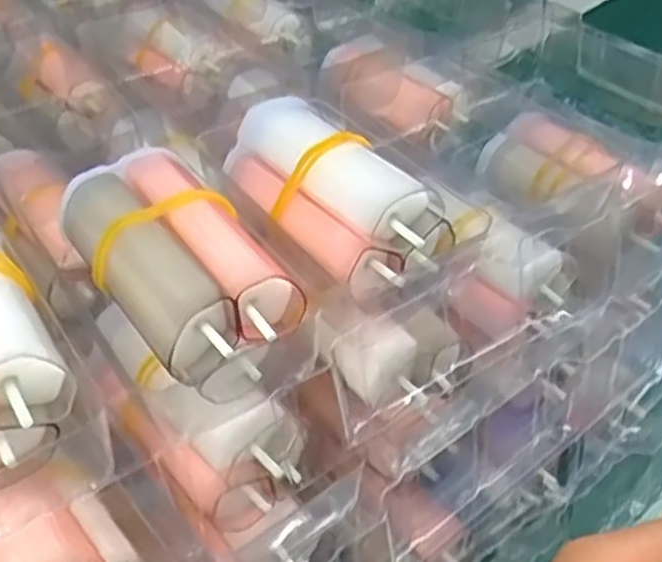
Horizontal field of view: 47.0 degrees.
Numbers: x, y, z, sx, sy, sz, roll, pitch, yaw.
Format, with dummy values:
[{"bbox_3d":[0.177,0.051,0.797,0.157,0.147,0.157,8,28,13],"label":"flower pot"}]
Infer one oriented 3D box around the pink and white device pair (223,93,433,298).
[{"bbox_3d":[-0.002,-0.025,0.205,0.066,0.014,0.033,38,81,32],"label":"pink and white device pair"}]

